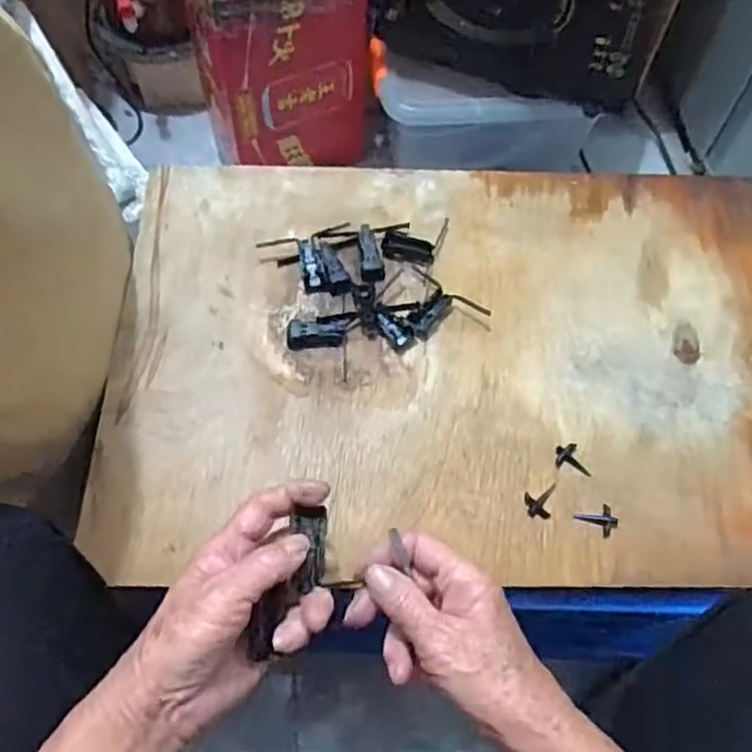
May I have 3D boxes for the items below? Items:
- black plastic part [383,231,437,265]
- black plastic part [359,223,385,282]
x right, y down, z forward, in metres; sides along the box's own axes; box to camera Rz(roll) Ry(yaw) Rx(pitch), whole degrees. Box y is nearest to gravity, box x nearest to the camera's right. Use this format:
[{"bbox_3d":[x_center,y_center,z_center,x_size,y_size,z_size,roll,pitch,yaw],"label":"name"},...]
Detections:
[{"bbox_3d":[0.030,-0.116,0.626,0.047,0.006,0.028,8,63,1],"label":"black plastic part"},{"bbox_3d":[-0.004,-0.110,0.613,0.021,0.009,0.056,-1,63,-3],"label":"black plastic part"}]

